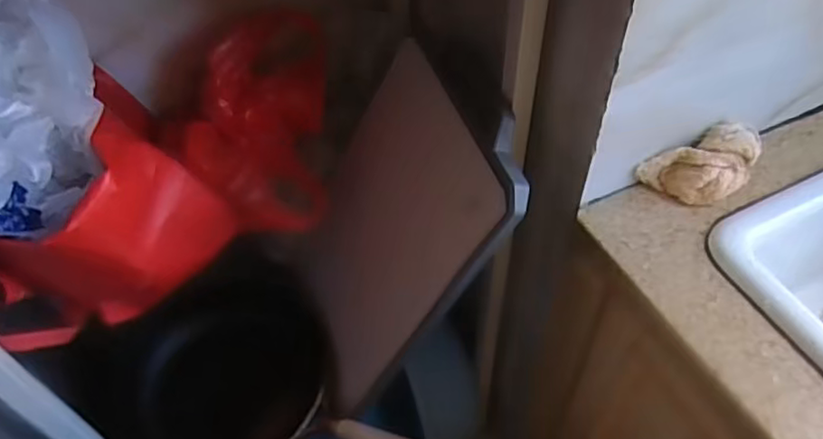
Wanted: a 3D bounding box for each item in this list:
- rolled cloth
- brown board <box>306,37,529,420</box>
[{"bbox_3d":[0.311,-0.054,0.674,0.119,0.053,0.062,-20,52,-14],"label":"rolled cloth"},{"bbox_3d":[-0.031,-0.001,0.815,0.023,0.418,0.324,7,43,-32],"label":"brown board"}]

